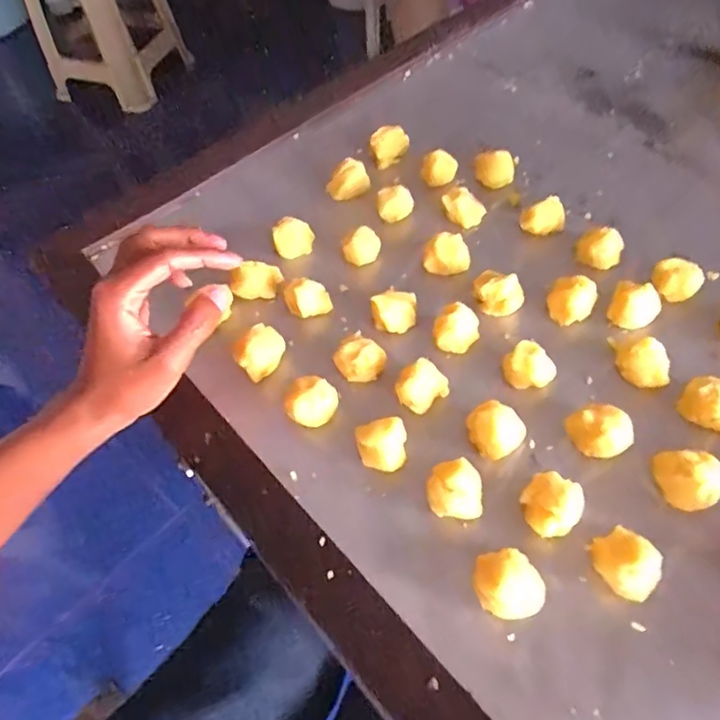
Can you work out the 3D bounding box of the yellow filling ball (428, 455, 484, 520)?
[{"bbox_3d":[0.056,0.078,0.342,0.031,0.025,0.032,-2,56,3],"label":"yellow filling ball"}]

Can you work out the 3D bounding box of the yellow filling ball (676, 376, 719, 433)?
[{"bbox_3d":[0.227,0.030,0.366,0.036,0.024,0.030,23,61,18],"label":"yellow filling ball"}]

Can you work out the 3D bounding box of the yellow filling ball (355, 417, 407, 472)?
[{"bbox_3d":[0.015,0.055,0.360,0.030,0.024,0.029,-2,56,3],"label":"yellow filling ball"}]

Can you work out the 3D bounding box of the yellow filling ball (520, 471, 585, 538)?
[{"bbox_3d":[0.111,0.085,0.333,0.033,0.029,0.034,-2,56,3],"label":"yellow filling ball"}]

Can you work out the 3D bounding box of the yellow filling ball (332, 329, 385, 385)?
[{"bbox_3d":[0.002,0.000,0.403,0.032,0.028,0.032,-2,56,3],"label":"yellow filling ball"}]

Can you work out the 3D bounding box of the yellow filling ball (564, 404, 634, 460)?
[{"bbox_3d":[0.151,0.047,0.360,0.033,0.026,0.030,-2,56,3],"label":"yellow filling ball"}]

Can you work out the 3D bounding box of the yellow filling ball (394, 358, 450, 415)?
[{"bbox_3d":[0.040,0.017,0.381,0.031,0.020,0.026,-32,60,-16],"label":"yellow filling ball"}]

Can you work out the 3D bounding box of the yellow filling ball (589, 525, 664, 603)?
[{"bbox_3d":[0.147,0.114,0.316,0.032,0.021,0.036,-27,58,-13],"label":"yellow filling ball"}]

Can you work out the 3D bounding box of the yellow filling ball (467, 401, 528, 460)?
[{"bbox_3d":[0.088,0.043,0.363,0.032,0.030,0.031,-2,56,3],"label":"yellow filling ball"}]

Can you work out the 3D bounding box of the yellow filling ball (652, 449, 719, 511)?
[{"bbox_3d":[0.198,0.072,0.341,0.034,0.023,0.032,-2,56,3],"label":"yellow filling ball"}]

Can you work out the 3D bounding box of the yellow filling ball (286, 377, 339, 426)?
[{"bbox_3d":[-0.031,0.030,0.381,0.033,0.025,0.028,7,57,9],"label":"yellow filling ball"}]

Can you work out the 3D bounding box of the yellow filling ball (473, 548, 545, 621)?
[{"bbox_3d":[0.082,0.122,0.311,0.035,0.023,0.035,-2,56,3],"label":"yellow filling ball"}]

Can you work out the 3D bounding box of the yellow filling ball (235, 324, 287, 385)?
[{"bbox_3d":[-0.070,-0.005,0.406,0.025,0.031,0.036,34,65,24],"label":"yellow filling ball"}]

